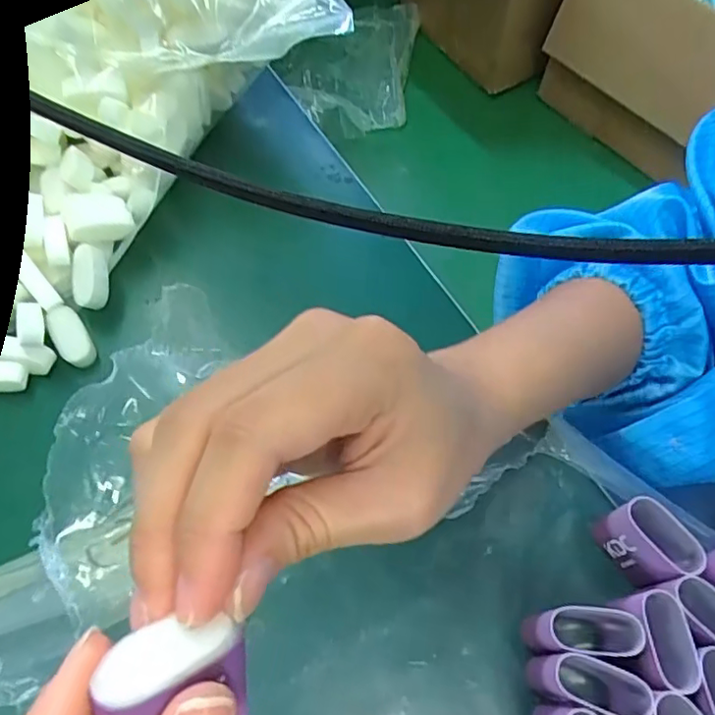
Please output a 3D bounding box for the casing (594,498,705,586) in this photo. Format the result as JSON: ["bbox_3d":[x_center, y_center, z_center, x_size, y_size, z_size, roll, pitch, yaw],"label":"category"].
[{"bbox_3d":[0.123,0.079,0.253,0.020,0.038,0.034,-34,66,-16],"label":"casing"}]

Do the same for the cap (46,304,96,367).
[{"bbox_3d":[-0.150,-0.012,0.310,0.015,0.007,0.035,-31,83,-15],"label":"cap"}]

